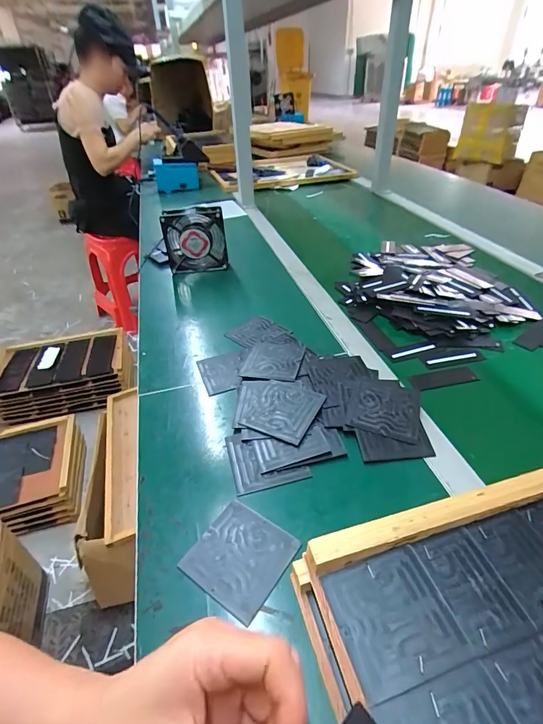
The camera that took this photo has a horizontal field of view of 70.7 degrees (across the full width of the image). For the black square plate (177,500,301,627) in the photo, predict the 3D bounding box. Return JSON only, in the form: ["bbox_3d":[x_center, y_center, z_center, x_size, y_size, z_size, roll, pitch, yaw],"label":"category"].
[{"bbox_3d":[-0.028,0.171,0.339,0.078,0.007,0.076,23,44,29],"label":"black square plate"}]

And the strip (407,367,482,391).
[{"bbox_3d":[0.231,0.023,0.520,0.095,0.005,0.030,-9,40,-11],"label":"strip"}]

